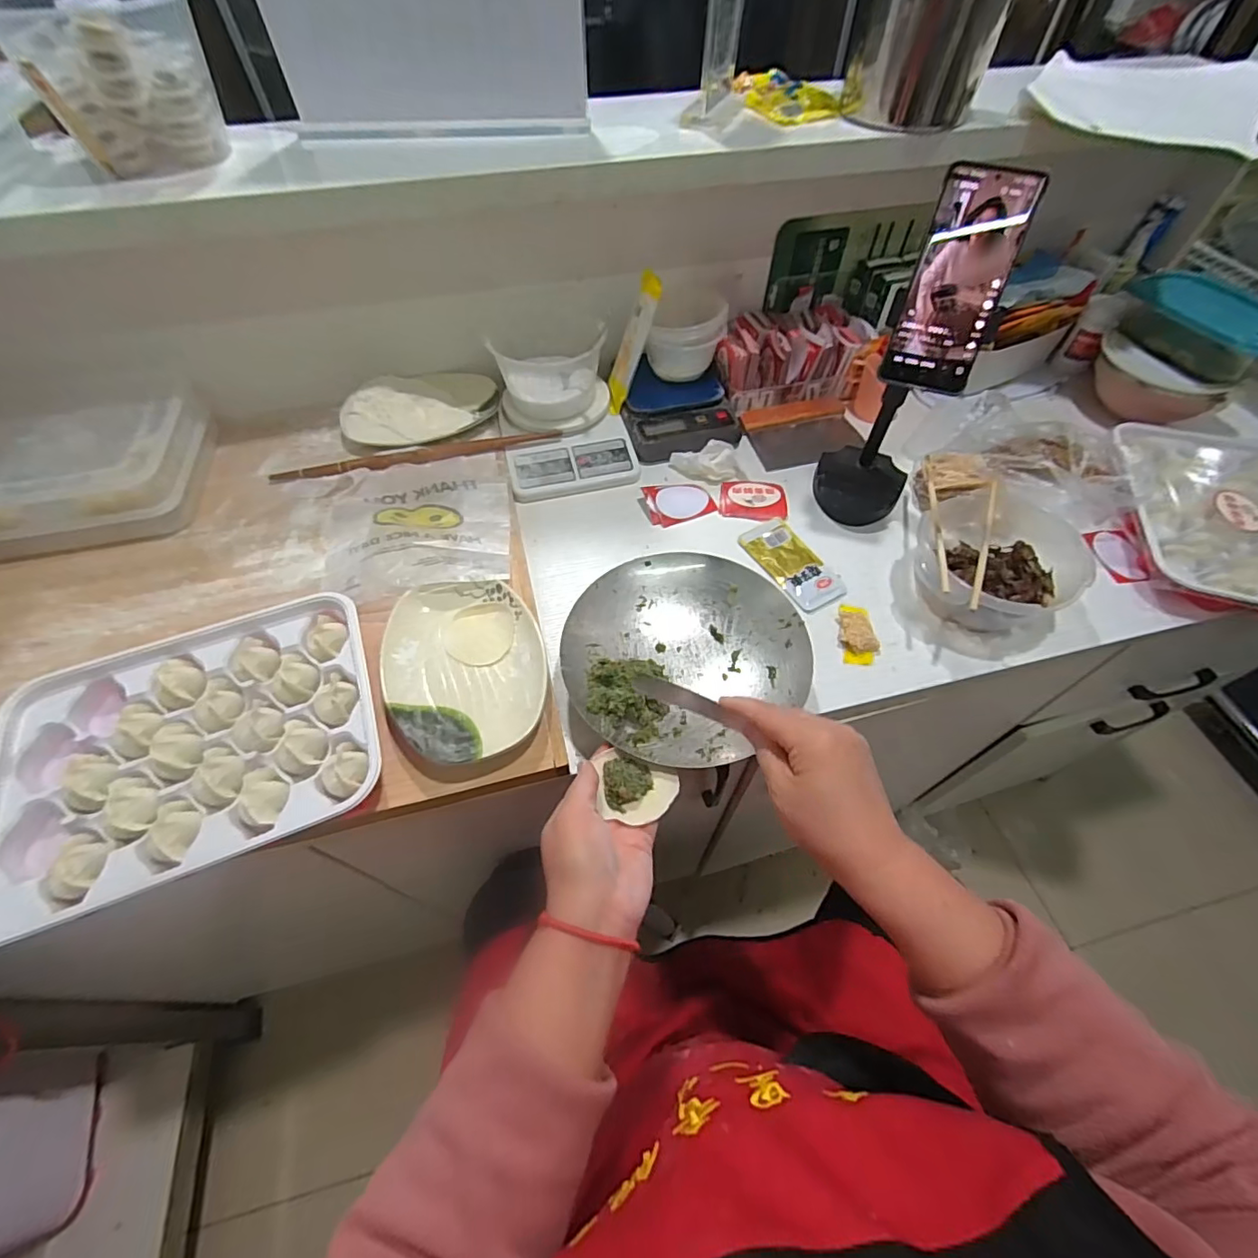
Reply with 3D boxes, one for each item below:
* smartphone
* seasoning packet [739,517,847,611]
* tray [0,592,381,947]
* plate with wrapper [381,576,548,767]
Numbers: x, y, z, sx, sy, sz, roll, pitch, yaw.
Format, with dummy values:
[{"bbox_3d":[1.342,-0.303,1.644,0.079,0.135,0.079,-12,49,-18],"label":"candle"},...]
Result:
[{"bbox_3d":[0.273,-0.288,0.457,0.073,0.159,0.012,16,23,11],"label":"smartphone"},{"bbox_3d":[0.182,-0.074,0.609,0.063,0.012,0.123,-23,59,-15],"label":"seasoning packet"},{"bbox_3d":[-0.355,0.092,0.450,0.282,0.035,0.217,-21,58,-14],"label":"tray"},{"bbox_3d":[-0.147,0.032,0.493,0.137,0.018,0.184,-13,57,-9],"label":"plate with wrapper"}]

